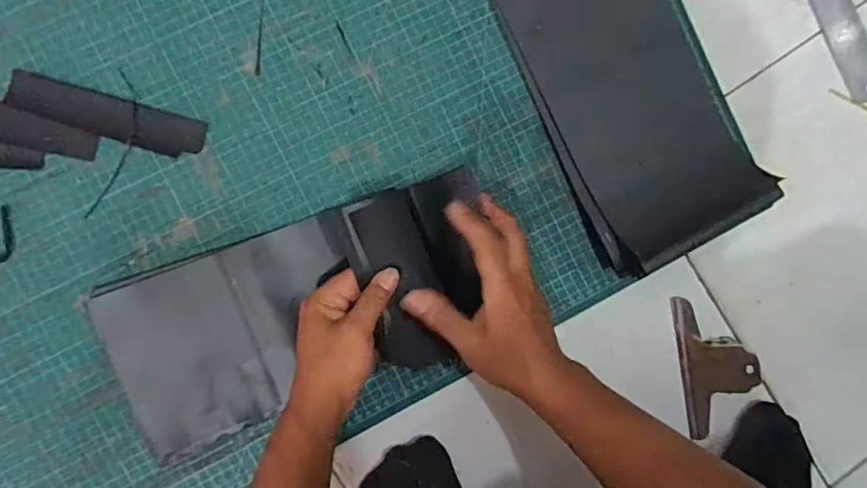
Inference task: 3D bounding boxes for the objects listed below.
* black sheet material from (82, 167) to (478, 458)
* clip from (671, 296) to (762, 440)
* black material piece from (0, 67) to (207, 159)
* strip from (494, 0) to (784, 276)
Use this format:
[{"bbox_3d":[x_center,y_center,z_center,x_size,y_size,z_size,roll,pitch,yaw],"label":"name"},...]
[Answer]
[{"bbox_3d":[-0.109,0.061,0.491,0.345,0.060,0.171,-23,95,-2],"label":"black sheet material"},{"bbox_3d":[0.272,0.113,0.537,0.054,0.042,0.124,-8,93,-7],"label":"clip"},{"bbox_3d":[-0.282,-0.111,0.484,0.164,0.004,0.036,17,90,-7],"label":"black material piece"},{"bbox_3d":[0.157,-0.193,0.512,0.160,0.044,0.413,-26,95,-5],"label":"strip"}]

